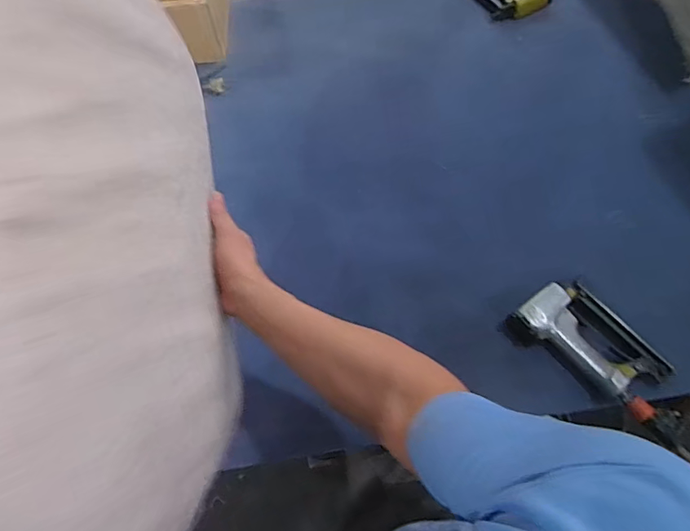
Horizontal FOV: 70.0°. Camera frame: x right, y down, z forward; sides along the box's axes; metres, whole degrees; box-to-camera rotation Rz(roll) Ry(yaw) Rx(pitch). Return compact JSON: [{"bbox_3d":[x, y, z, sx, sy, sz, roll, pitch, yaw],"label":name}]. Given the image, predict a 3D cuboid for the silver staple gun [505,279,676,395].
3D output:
[{"bbox_3d":[0.352,0.112,0.718,0.206,0.056,0.126,41,70,20],"label":"silver staple gun"}]

